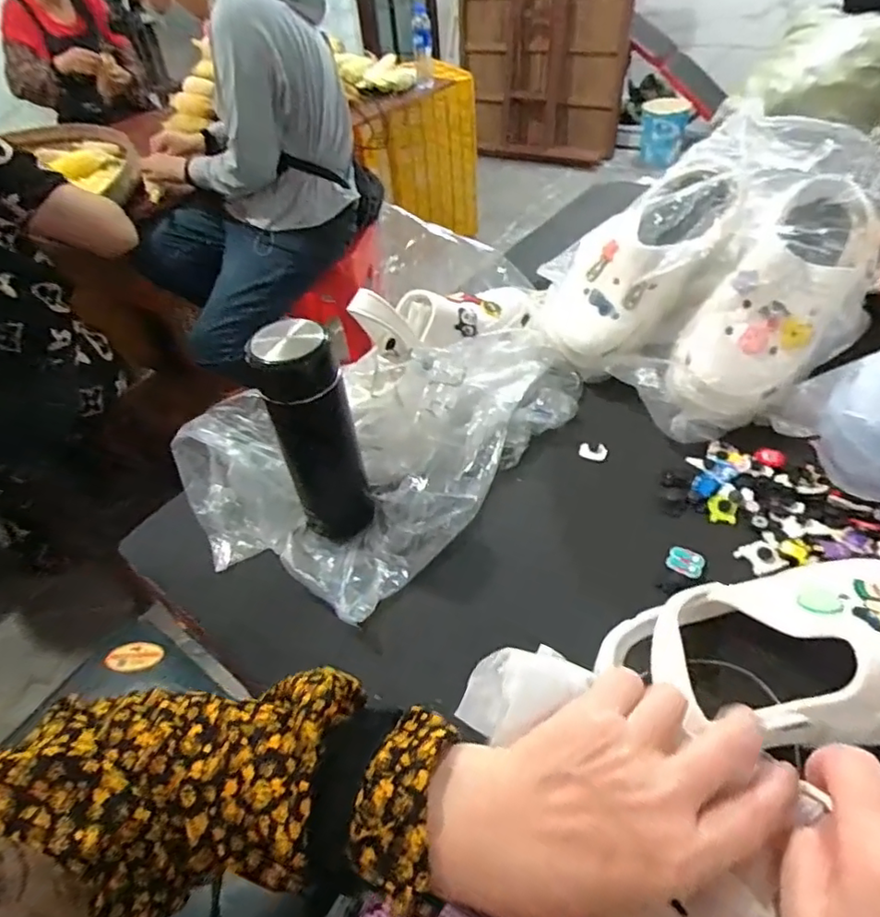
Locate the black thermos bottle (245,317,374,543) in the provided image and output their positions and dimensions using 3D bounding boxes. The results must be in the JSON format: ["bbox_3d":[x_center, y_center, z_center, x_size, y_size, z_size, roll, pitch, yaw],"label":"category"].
[{"bbox_3d":[-0.104,-0.022,0.484,0.060,0.192,0.061,-26,48,-18],"label":"black thermos bottle"}]

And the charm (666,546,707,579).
[{"bbox_3d":[0.203,0.085,0.479,0.027,0.004,0.024,20,51,24],"label":"charm"}]

